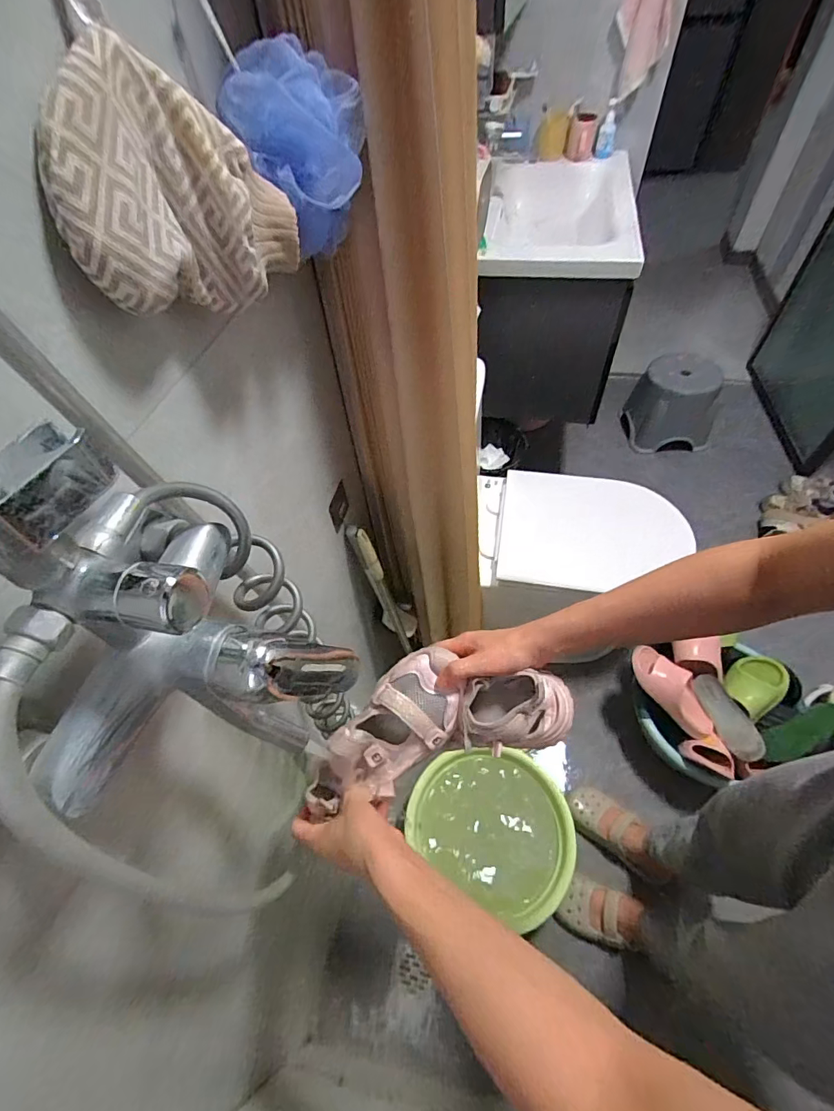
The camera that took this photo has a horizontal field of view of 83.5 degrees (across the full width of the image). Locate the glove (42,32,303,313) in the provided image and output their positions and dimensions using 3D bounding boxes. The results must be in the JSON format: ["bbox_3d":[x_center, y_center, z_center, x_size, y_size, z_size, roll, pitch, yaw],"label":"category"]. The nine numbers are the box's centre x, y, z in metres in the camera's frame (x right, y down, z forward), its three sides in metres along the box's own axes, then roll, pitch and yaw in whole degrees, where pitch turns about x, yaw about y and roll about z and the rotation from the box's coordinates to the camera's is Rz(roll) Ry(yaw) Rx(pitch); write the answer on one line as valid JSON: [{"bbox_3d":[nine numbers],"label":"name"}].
[{"bbox_3d":[-0.146,-0.221,0.291,0.042,0.122,0.157,27,61,22],"label":"glove"}]

